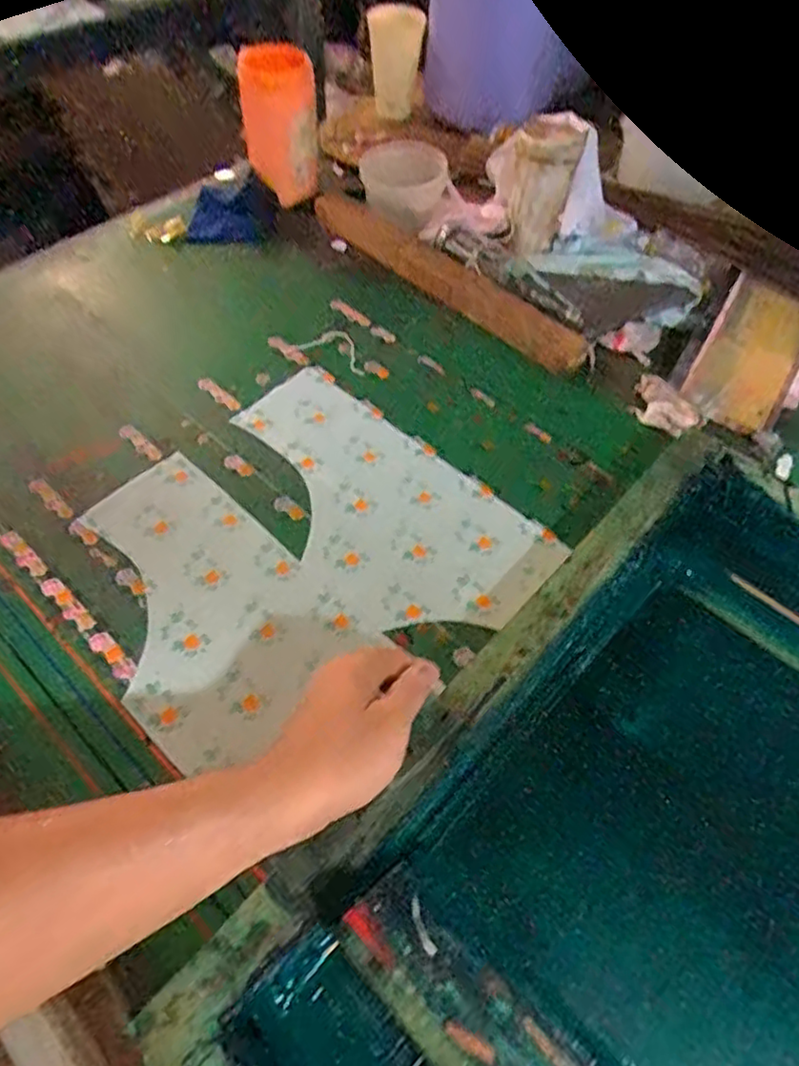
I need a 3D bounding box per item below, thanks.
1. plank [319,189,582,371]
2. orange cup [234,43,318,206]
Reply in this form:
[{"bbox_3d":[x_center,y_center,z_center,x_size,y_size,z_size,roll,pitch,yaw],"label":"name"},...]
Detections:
[{"bbox_3d":[0.050,-0.340,0.847,0.450,0.020,0.062,39,62,22],"label":"plank"},{"bbox_3d":[-0.160,-0.548,0.874,0.095,0.168,0.092,-5,55,-6],"label":"orange cup"}]

